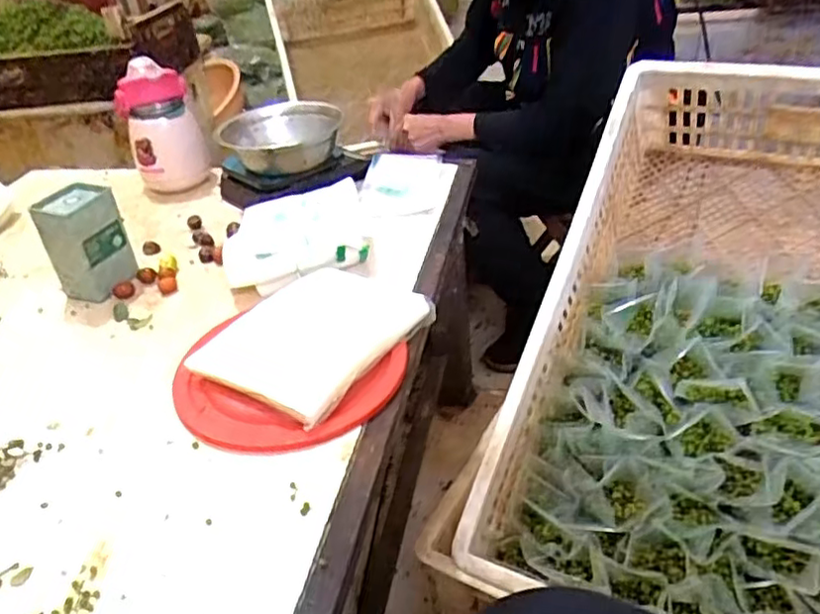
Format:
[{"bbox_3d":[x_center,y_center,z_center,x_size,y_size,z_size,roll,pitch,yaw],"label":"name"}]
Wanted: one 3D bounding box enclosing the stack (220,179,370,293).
[{"bbox_3d":[-0.140,-0.085,0.825,0.185,0.075,0.121,-15,34,-14],"label":"stack"}]

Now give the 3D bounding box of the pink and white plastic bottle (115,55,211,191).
[{"bbox_3d":[-0.393,-0.280,1.045,0.111,0.189,0.094,-18,35,-18],"label":"pink and white plastic bottle"}]

